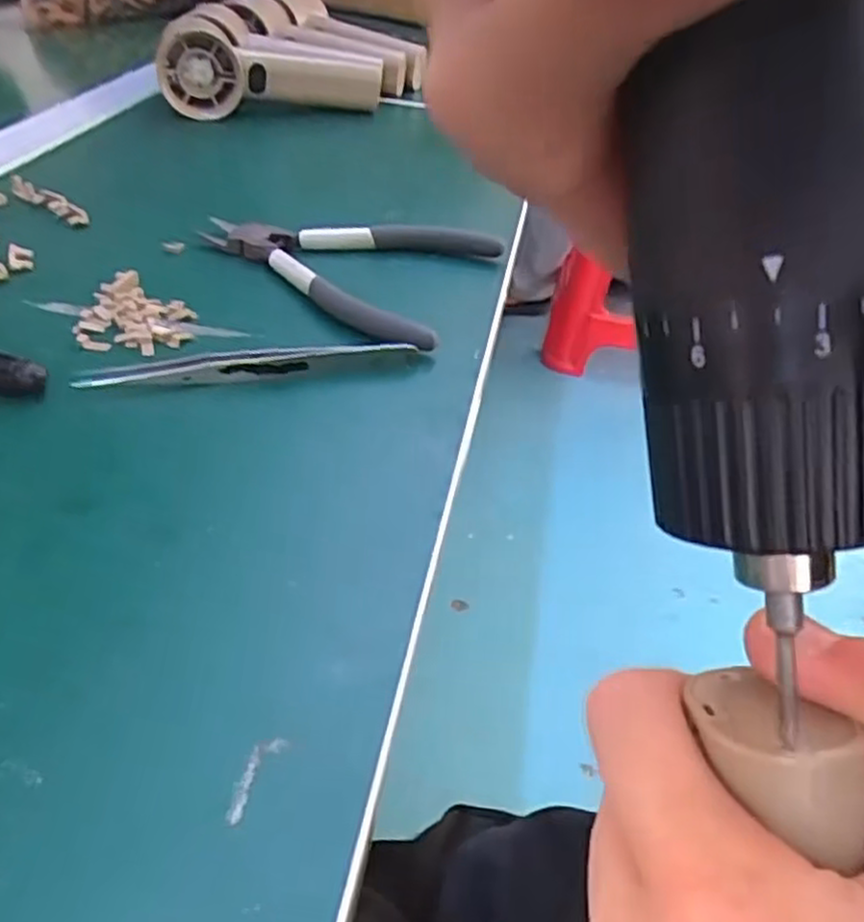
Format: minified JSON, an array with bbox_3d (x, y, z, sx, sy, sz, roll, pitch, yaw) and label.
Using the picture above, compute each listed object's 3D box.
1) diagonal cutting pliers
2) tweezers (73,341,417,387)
[{"bbox_3d":[-0.044,-0.103,0.377,0.135,0.012,0.109,18,41,14],"label":"diagonal cutting pliers"},{"bbox_3d":[-0.071,-0.039,0.296,0.127,0.008,0.009,-8,41,-17],"label":"tweezers"}]

